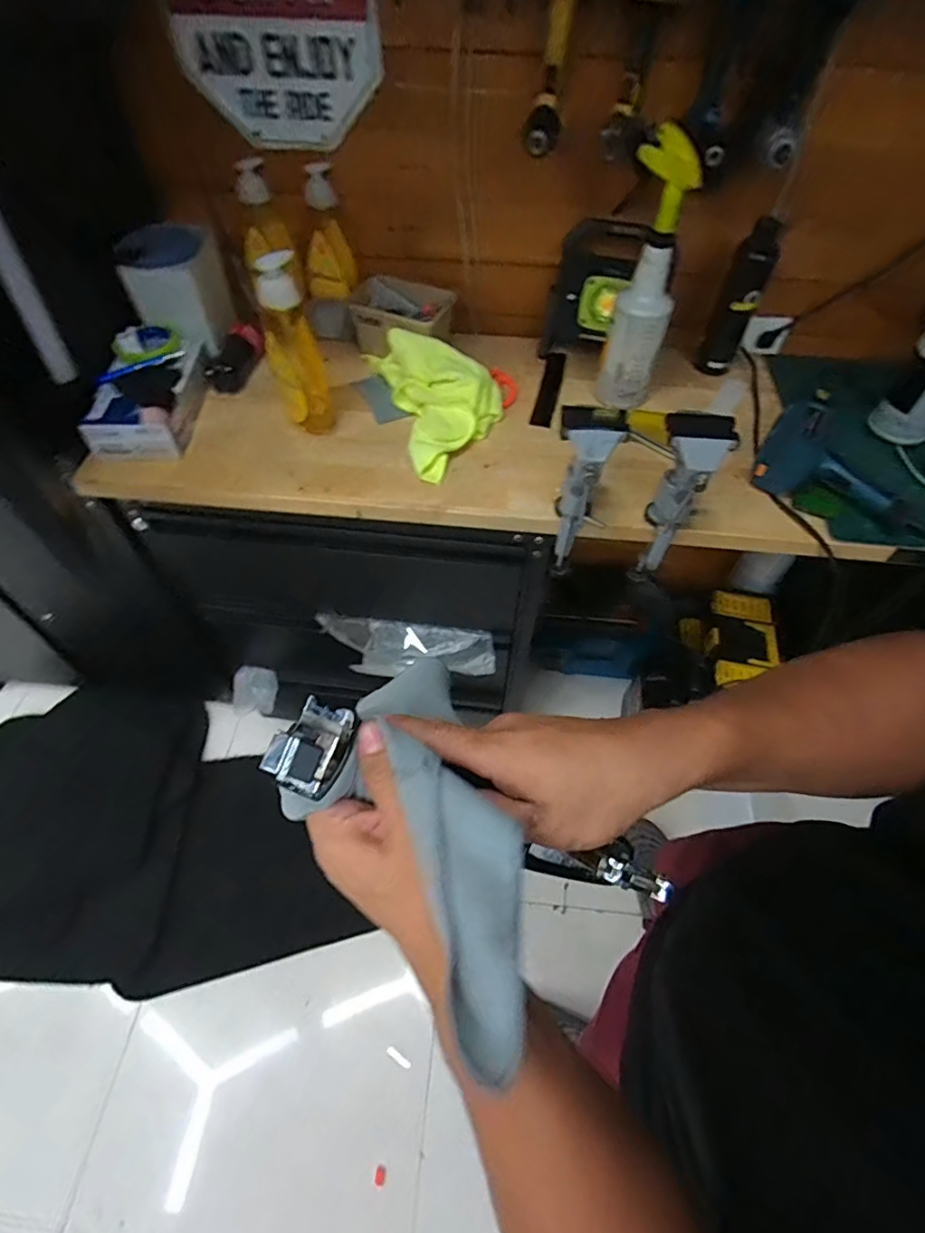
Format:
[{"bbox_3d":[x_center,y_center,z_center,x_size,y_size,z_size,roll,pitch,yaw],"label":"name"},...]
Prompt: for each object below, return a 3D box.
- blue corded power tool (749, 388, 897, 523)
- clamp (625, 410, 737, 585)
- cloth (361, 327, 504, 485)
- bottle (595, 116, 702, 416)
[{"bbox_3d":[0.534,-0.232,0.797,0.187,0.065,0.187,35,62,21],"label":"blue corded power tool"},{"bbox_3d":[0.274,-0.147,0.742,0.081,0.238,0.105,22,58,14],"label":"clamp"},{"bbox_3d":[-0.027,-0.351,0.876,0.173,0.079,0.300,-15,57,-11],"label":"cloth"},{"bbox_3d":[0.259,-0.461,0.799,0.095,0.332,0.071,17,57,11],"label":"bottle"}]

